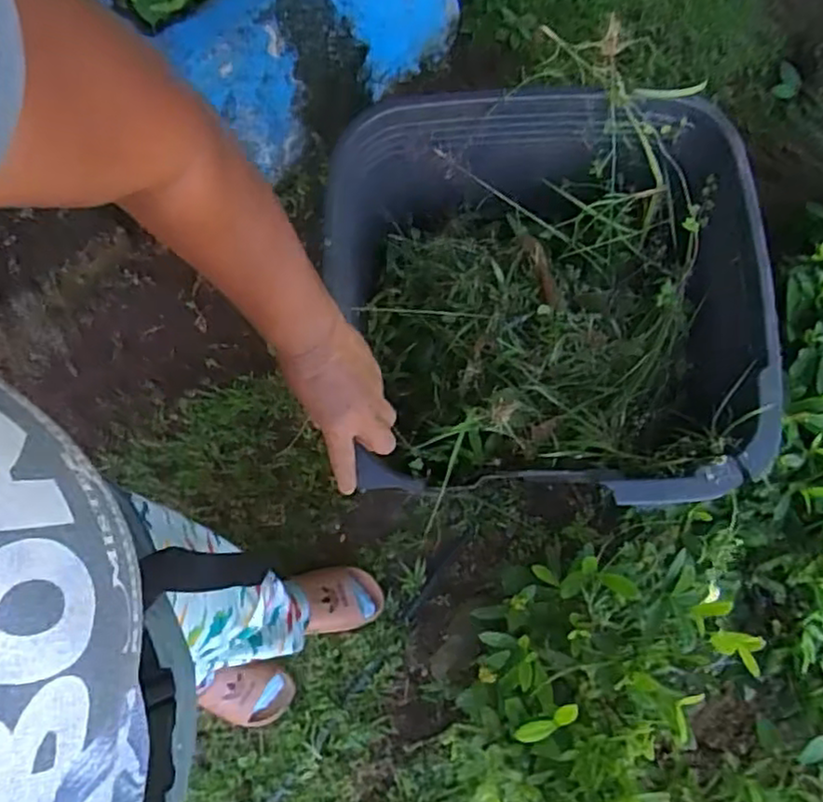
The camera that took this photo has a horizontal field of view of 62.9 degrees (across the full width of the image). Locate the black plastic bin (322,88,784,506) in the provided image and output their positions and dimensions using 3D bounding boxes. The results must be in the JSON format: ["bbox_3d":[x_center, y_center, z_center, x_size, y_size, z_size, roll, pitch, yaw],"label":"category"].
[{"bbox_3d":[0.132,-0.089,0.735,0.417,0.228,0.389,3,75,0],"label":"black plastic bin"}]

